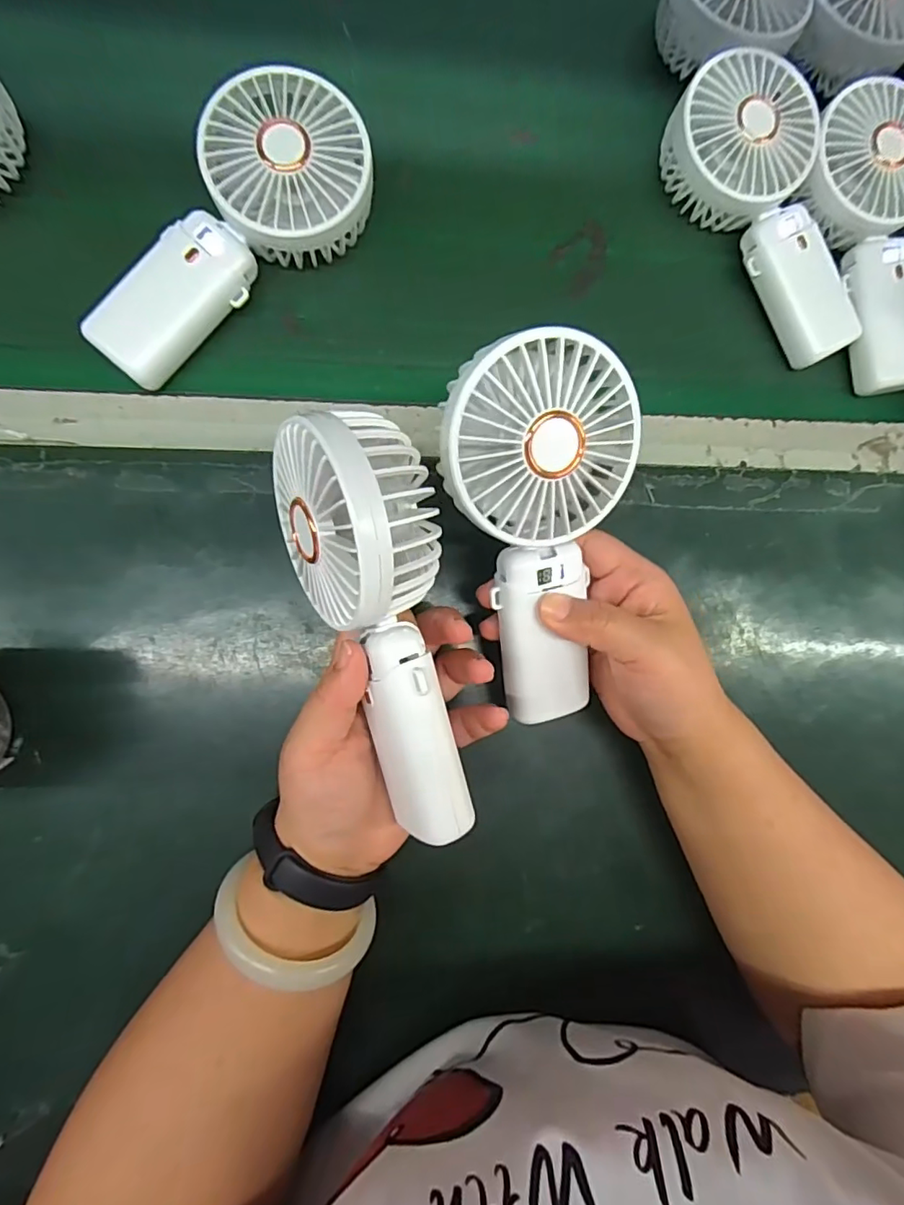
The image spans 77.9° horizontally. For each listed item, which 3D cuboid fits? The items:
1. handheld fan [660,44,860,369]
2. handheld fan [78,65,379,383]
[{"bbox_3d":[0.203,-0.239,0.349,0.084,0.048,0.184,-32,90,-10],"label":"handheld fan"},{"bbox_3d":[-0.125,-0.202,0.302,0.176,0.049,0.083,-42,92,-10],"label":"handheld fan"}]

